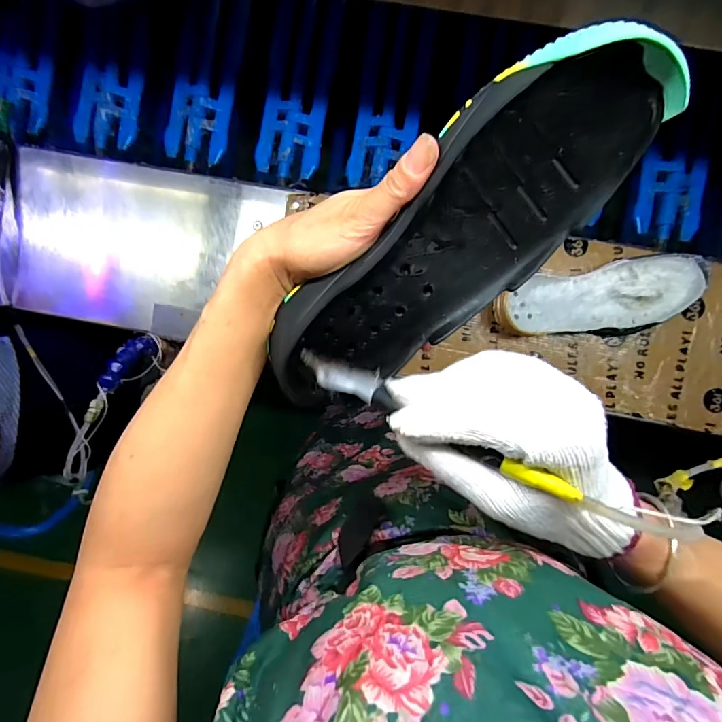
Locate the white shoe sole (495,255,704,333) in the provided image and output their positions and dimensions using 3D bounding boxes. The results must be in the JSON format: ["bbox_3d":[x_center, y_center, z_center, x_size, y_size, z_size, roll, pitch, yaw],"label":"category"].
[{"bbox_3d":[0.307,-0.079,0.592,0.258,0.067,0.092,-10,93,2],"label":"white shoe sole"}]

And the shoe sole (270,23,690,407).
[{"bbox_3d":[0.054,-0.059,0.252,0.096,0.036,0.242,26,124,-37],"label":"shoe sole"}]

